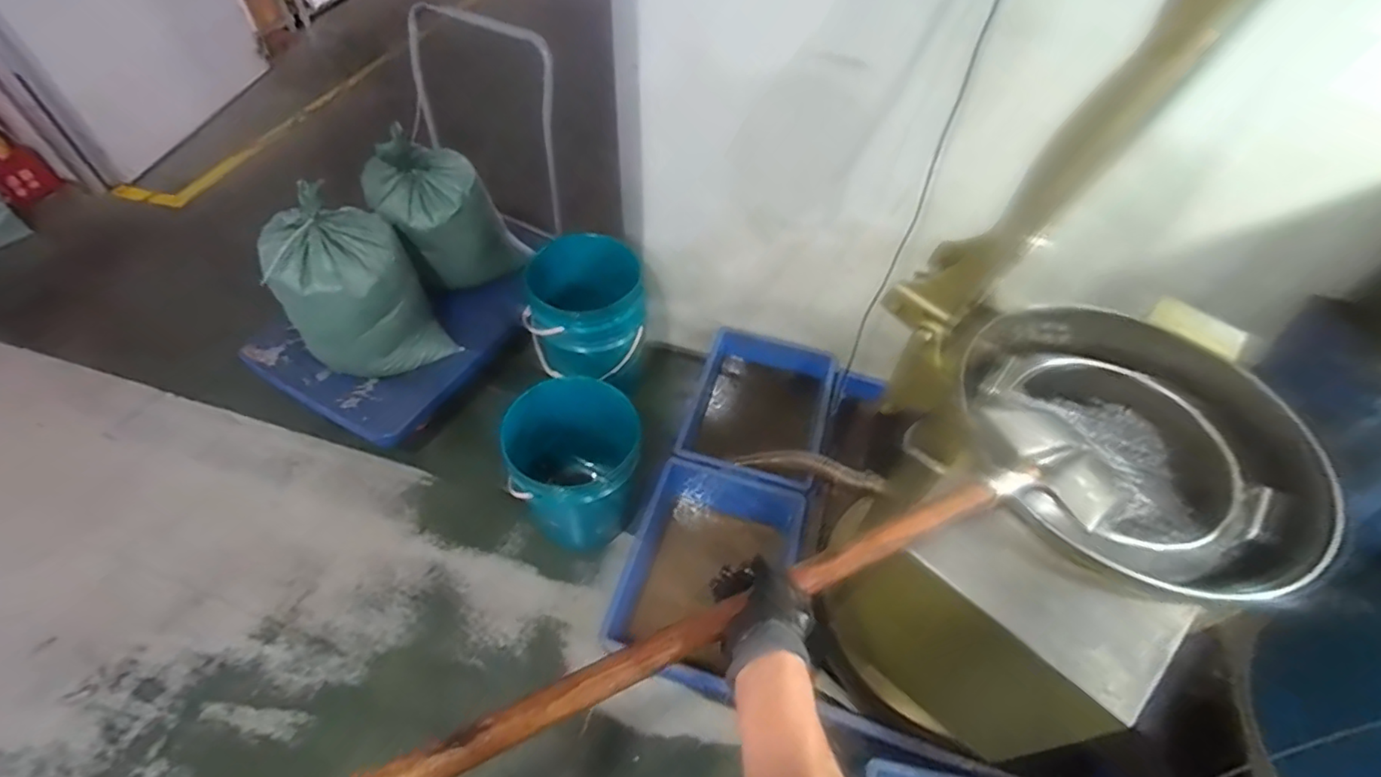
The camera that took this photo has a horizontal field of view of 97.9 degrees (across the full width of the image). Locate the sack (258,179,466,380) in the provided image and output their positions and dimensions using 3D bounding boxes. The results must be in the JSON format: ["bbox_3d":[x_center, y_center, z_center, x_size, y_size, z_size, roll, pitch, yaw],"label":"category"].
[{"bbox_3d":[-0.826,-0.234,1.505,0.311,0.441,0.226,-28,58,-23],"label":"sack"}]

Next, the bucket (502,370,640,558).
[{"bbox_3d":[-0.283,0.199,1.454,0.308,0.347,0.271,0,52,-4],"label":"bucket"}]

